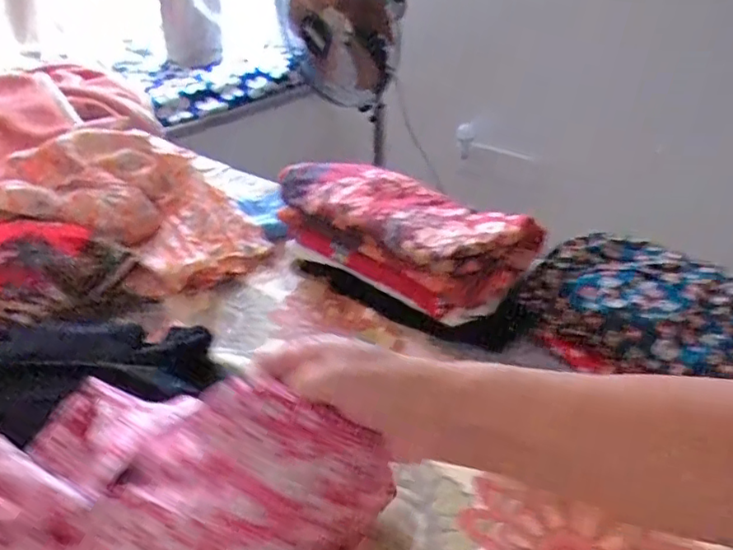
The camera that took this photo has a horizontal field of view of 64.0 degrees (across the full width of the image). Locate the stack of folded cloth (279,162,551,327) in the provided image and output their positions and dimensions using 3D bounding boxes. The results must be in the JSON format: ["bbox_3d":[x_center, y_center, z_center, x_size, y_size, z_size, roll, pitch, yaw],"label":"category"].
[{"bbox_3d":[0.036,-0.066,0.739,0.152,0.084,0.342,-28,43,-35],"label":"stack of folded cloth"}]

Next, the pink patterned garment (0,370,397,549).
[{"bbox_3d":[-0.146,0.135,0.391,0.311,0.118,0.170,0,32,16],"label":"pink patterned garment"}]

